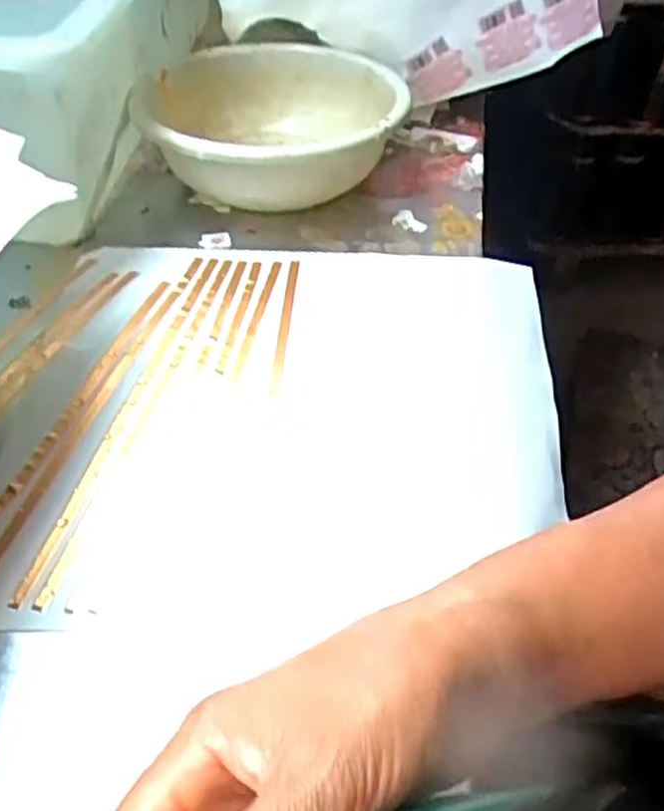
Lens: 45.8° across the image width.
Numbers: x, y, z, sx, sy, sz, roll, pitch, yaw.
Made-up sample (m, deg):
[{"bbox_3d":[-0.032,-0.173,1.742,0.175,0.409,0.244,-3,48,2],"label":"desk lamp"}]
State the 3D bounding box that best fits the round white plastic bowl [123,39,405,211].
[{"bbox_3d":[-0.045,-0.208,0.582,0.186,0.065,0.186,3,47,-3],"label":"round white plastic bowl"}]

